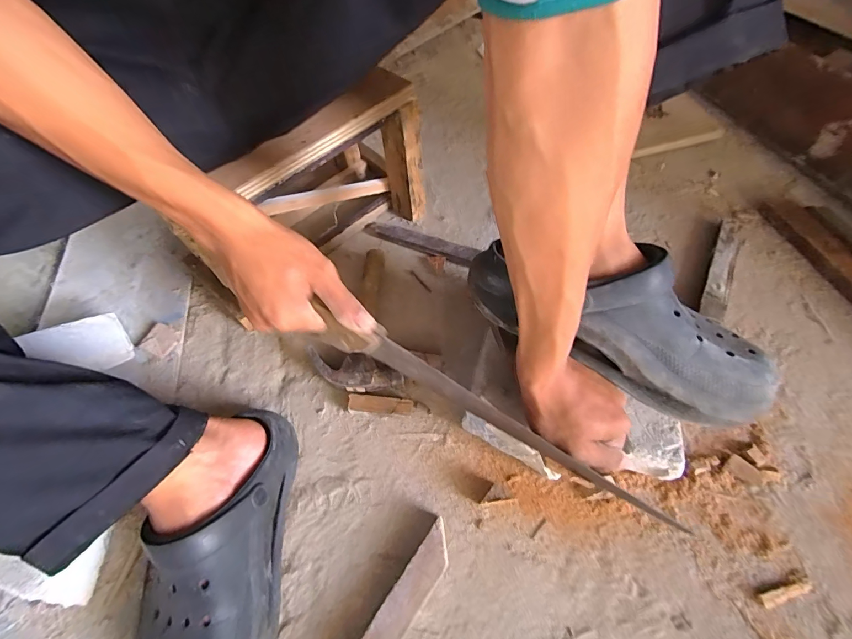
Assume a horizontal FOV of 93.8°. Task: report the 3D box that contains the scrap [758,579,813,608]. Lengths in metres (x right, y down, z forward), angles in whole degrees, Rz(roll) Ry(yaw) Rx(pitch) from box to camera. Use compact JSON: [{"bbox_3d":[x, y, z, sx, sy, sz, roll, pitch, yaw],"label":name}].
[{"bbox_3d":[0.336,0.255,0.373,0.053,0.005,0.012,-15,58,-5],"label":"scrap"}]

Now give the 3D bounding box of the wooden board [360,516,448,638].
[{"bbox_3d":[-0.032,0.286,0.374,0.034,0.025,0.186,31,65,21],"label":"wooden board"}]

